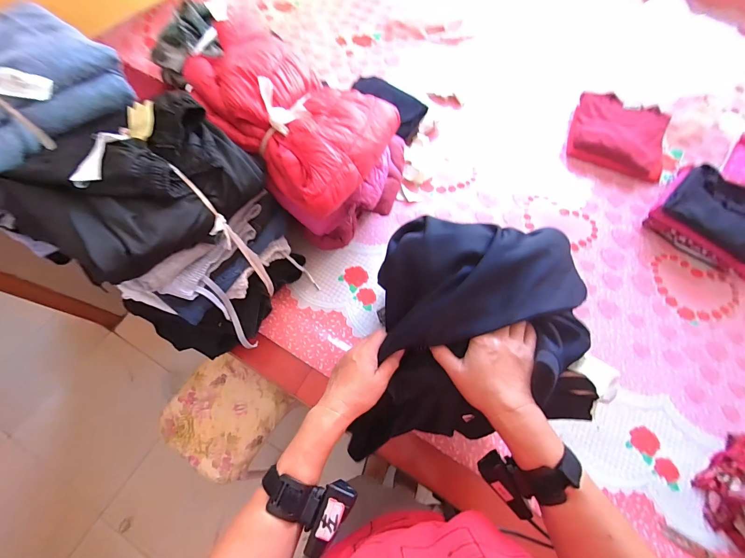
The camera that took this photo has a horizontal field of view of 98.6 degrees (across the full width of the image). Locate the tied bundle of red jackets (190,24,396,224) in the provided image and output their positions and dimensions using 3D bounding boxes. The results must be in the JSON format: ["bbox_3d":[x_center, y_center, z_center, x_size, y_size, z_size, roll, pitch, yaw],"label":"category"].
[{"bbox_3d":[-0.144,-0.295,0.570,0.326,0.124,0.269,28,70,10],"label":"tied bundle of red jackets"}]

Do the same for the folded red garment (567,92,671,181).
[{"bbox_3d":[0.685,-0.406,0.884,0.241,0.086,0.246,18,69,6],"label":"folded red garment"}]

